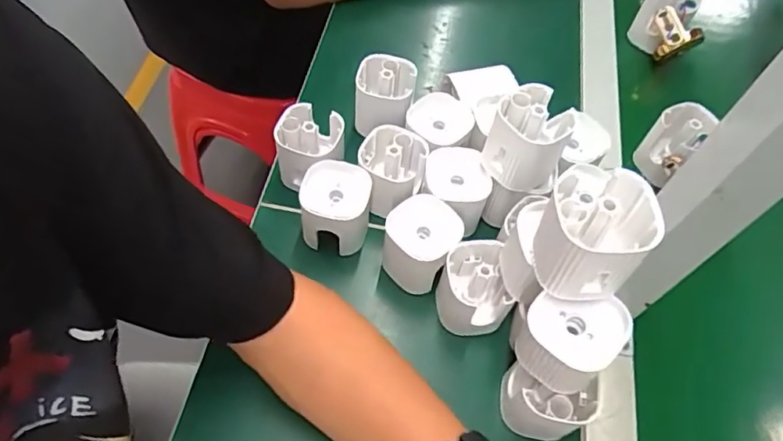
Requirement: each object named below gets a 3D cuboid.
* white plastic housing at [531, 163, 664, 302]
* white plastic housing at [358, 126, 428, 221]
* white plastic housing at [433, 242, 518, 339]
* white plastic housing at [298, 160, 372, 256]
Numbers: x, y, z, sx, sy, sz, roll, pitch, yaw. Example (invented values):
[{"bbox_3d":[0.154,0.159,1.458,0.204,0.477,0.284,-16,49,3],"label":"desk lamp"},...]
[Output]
[{"bbox_3d":[0.114,0.010,0.322,0.059,0.072,0.058,21,60,8],"label":"white plastic housing"},{"bbox_3d":[-0.002,-0.040,0.487,0.058,0.055,0.066,14,59,5],"label":"white plastic housing"},{"bbox_3d":[0.064,0.055,0.438,0.053,0.063,0.057,-7,59,-7],"label":"white plastic housing"},{"bbox_3d":[-0.047,-0.009,0.463,0.058,0.058,0.057,4,58,-1],"label":"white plastic housing"}]

